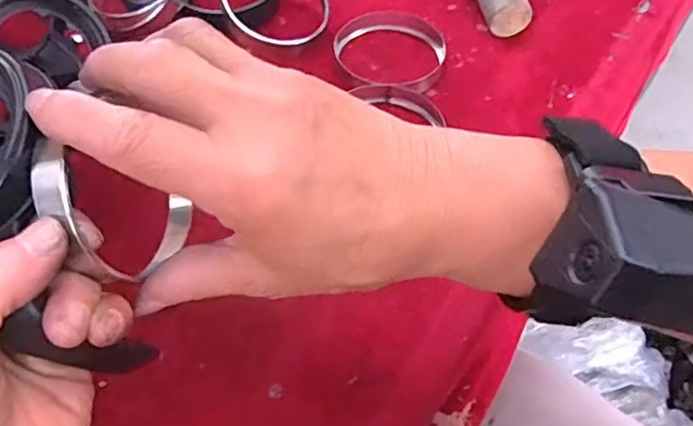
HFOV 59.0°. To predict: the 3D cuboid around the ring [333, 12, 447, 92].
[{"bbox_3d":[0.029,-0.104,0.393,0.066,0.016,0.067,0,54,0],"label":"ring"}]

